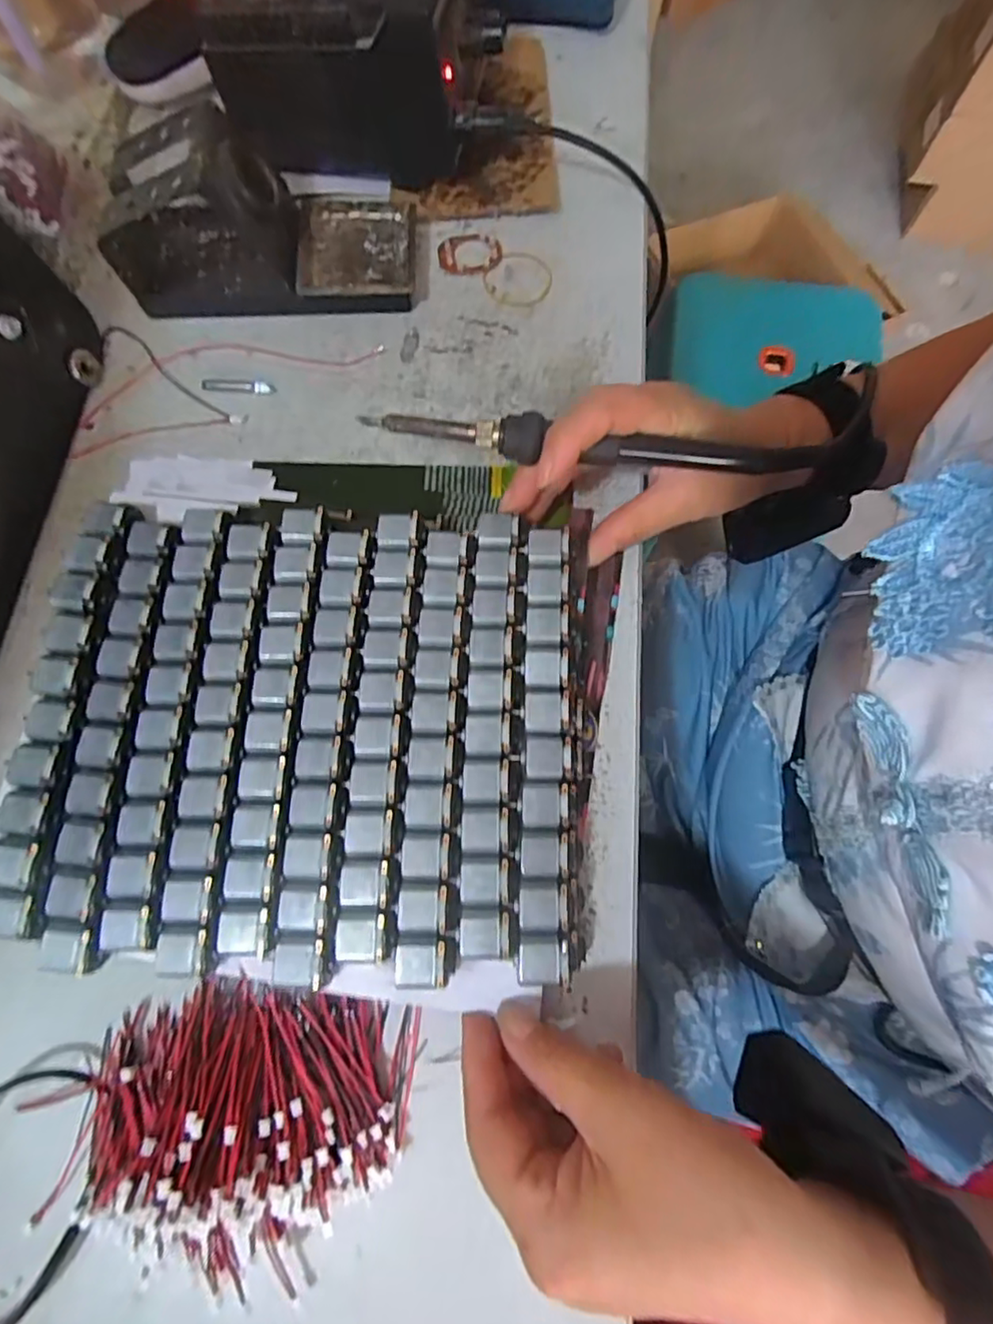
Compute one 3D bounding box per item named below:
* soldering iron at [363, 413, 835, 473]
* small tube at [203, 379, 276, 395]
[{"bbox_3d":[0.040,-0.100,0.278,0.200,0.013,0.017,6,73,4],"label":"soldering iron"},{"bbox_3d":[-0.151,-0.161,0.356,0.042,0.004,0.009,2,73,0],"label":"small tube"}]

